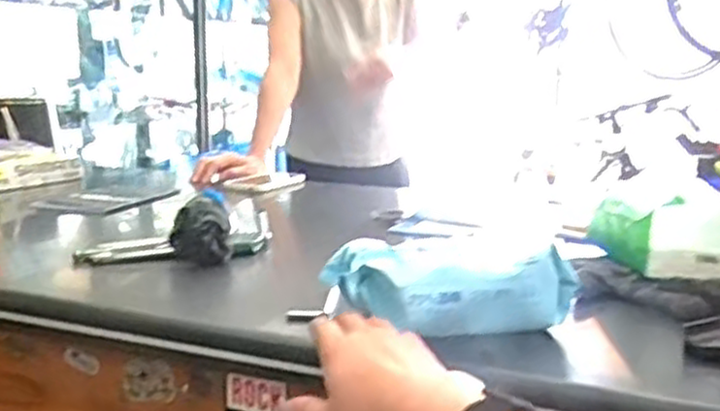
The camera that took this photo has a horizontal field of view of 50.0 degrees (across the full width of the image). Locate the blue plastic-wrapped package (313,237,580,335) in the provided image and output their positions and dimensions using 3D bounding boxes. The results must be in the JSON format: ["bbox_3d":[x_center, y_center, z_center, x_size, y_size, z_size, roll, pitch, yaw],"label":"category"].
[{"bbox_3d":[0.077,0.064,0.626,0.198,0.066,0.078,2,10,9],"label":"blue plastic-wrapped package"}]

